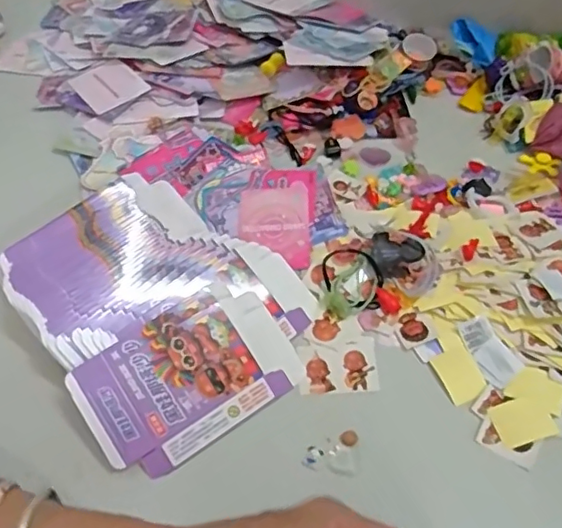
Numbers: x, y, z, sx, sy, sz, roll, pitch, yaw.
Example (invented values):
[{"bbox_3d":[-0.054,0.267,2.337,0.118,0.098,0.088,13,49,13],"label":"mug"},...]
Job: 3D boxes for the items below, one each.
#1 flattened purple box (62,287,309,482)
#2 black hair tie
[{"bbox_3d":[-0.064,0.081,0.410,0.148,0.006,0.096,-30,83,-21],"label":"flattened purple box"},{"bbox_3d":[0.061,0.009,0.468,0.058,0.011,0.042,25,62,19],"label":"black hair tie"}]

